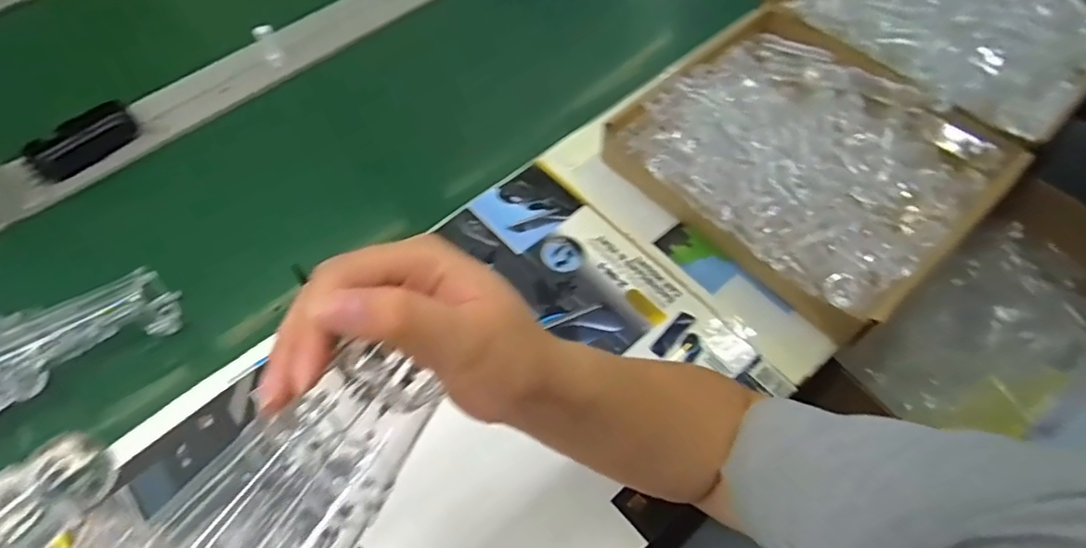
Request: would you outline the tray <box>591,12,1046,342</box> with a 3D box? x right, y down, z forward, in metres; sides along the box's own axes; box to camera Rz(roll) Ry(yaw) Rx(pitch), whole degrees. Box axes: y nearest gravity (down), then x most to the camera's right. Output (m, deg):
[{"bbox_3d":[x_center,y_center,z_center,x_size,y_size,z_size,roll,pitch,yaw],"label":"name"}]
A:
[{"bbox_3d":[0.253,-0.118,0.579,0.278,0.074,0.305,-38,65,-18],"label":"tray"}]

